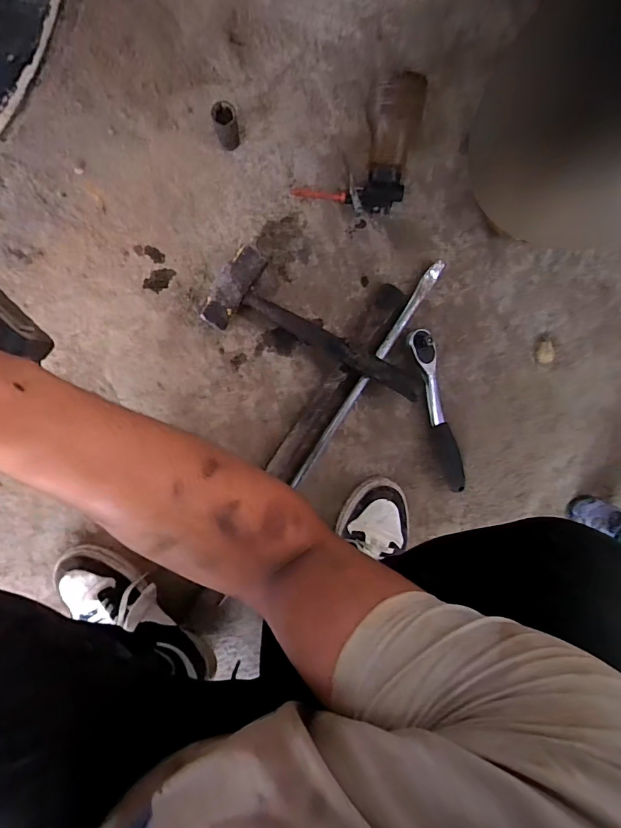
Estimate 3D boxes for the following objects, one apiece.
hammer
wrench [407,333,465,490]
[{"bbox_3d":[0.010,-0.092,0.577,0.296,0.062,0.102,33,92,-7],"label":"hammer"},{"bbox_3d":[0.186,-0.001,0.614,0.033,0.031,0.238,-19,97,-3],"label":"wrench"}]

